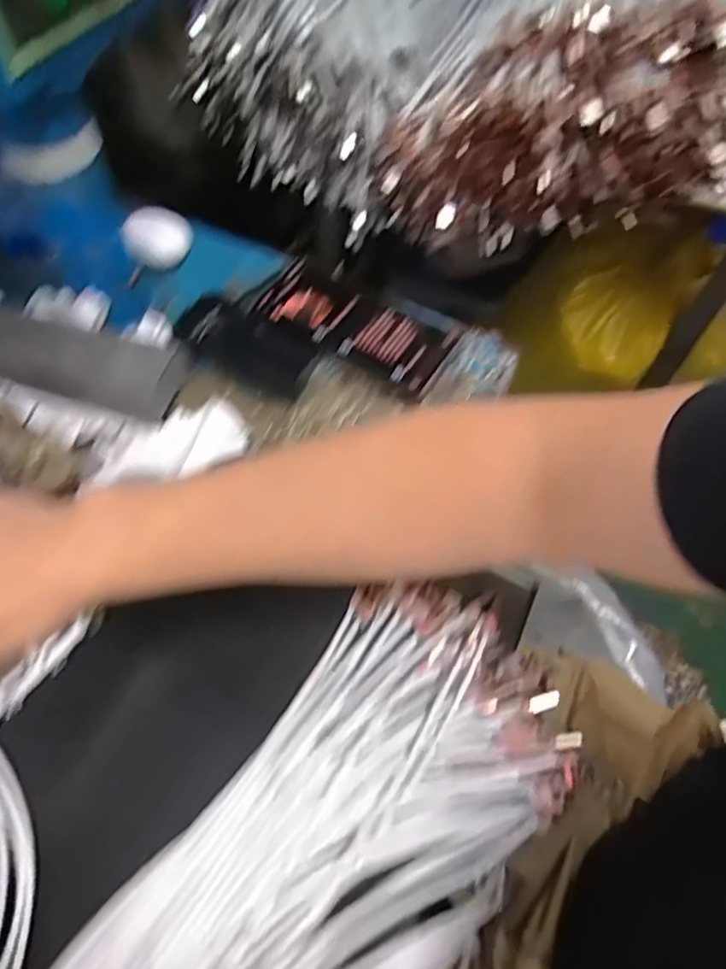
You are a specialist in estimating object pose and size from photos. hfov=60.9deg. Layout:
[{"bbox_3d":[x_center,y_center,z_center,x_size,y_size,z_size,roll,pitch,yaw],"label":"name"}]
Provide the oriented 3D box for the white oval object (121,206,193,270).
[{"bbox_3d":[-0.171,-0.205,0.515,0.051,0.034,0.050,-13,61,-10],"label":"white oval object"}]

